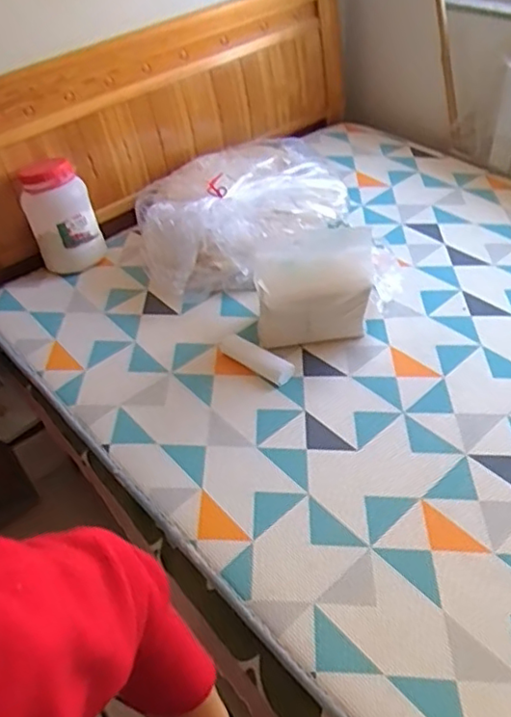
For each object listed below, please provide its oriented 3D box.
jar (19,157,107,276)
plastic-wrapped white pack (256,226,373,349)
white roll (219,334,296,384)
[{"bbox_3d":[-0.515,-0.369,1.646,0.174,0.266,0.137,-20,46,-13],"label":"jar"},{"bbox_3d":[0.129,-0.154,1.378,0.251,0.244,0.134,-8,44,-2],"label":"plastic-wrapped white pack"},{"bbox_3d":[-0.003,-0.002,1.400,0.061,0.035,0.213,-36,51,-26],"label":"white roll"}]

